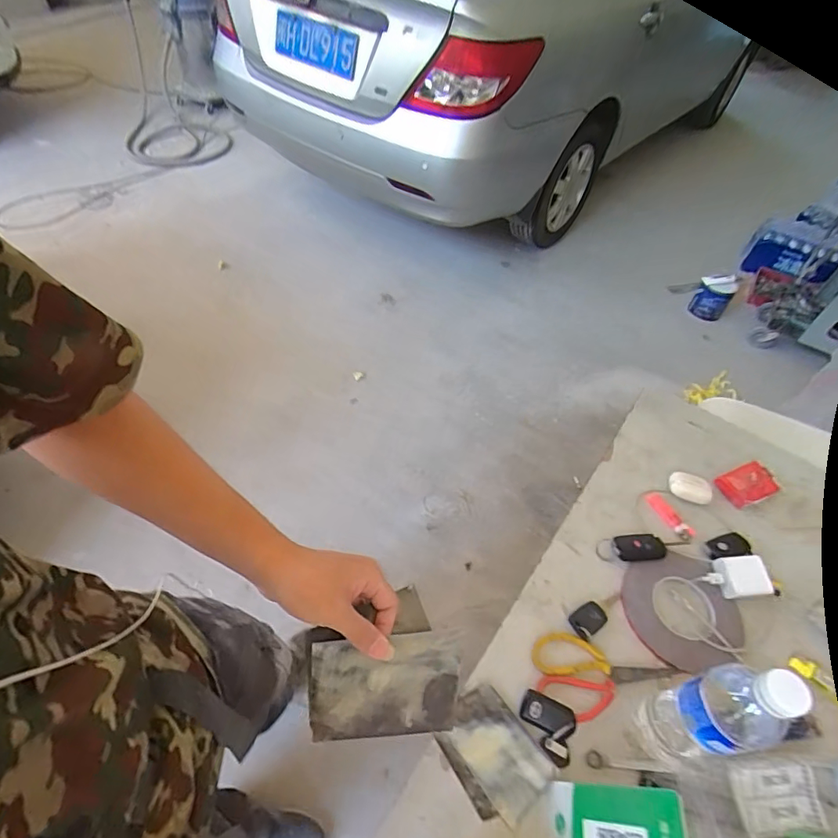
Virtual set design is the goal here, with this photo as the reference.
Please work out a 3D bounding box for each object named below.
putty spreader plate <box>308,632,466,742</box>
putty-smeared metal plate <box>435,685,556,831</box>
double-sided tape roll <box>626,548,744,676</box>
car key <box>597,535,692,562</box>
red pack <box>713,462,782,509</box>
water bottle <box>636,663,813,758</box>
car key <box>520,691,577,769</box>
[{"bbox_3d":[-0.029,0.225,0.404,0.130,0.005,0.073,-9,65,7],"label":"putty spreader plate"},{"bbox_3d":[0.079,0.359,0.515,0.084,0.004,0.112,-34,61,-20],"label":"putty-smeared metal plate"},{"bbox_3d":[0.343,0.249,0.625,0.138,0.009,0.137,0,58,1],"label":"double-sided tape roll"},{"bbox_3d":[0.315,0.181,0.670,0.130,0.017,0.038,0,51,-3],"label":"car key"},{"bbox_3d":[0.513,0.104,0.752,0.086,0.016,0.057,-18,55,-17],"label":"red pack"},{"bbox_3d":[0.267,0.281,0.453,0.052,0.225,0.056,2,51,-2],"label":"water bottle"},{"bbox_3d":[0.141,0.336,0.525,0.056,0.025,0.056,19,53,12],"label":"car key"}]

